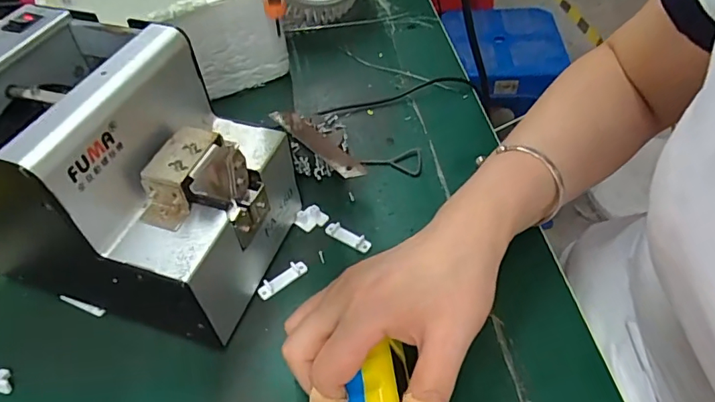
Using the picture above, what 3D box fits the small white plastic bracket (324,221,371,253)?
[{"bbox_3d":[-0.007,0.026,0.360,0.038,0.006,0.010,28,56,24],"label":"small white plastic bracket"}]

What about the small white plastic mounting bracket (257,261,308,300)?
[{"bbox_3d":[-0.052,0.054,0.339,0.038,0.005,0.010,-32,55,-23],"label":"small white plastic mounting bracket"}]

